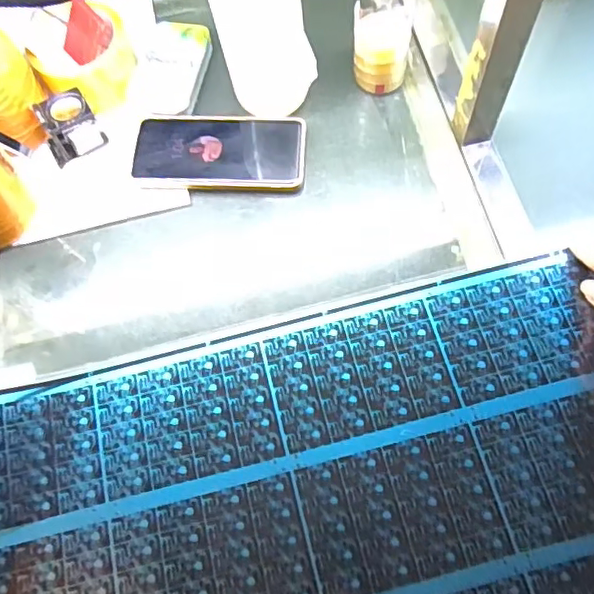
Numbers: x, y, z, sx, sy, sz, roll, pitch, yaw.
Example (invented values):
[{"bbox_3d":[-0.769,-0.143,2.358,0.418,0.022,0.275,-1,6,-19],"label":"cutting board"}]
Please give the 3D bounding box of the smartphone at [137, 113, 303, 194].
[{"bbox_3d":[-0.072,-0.139,0.541,0.157,0.016,0.081,3,67,4],"label":"smartphone"}]

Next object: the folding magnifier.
[{"bbox_3d":[-0.215,-0.160,0.535,0.052,0.046,0.037,-34,69,-12],"label":"folding magnifier"}]

